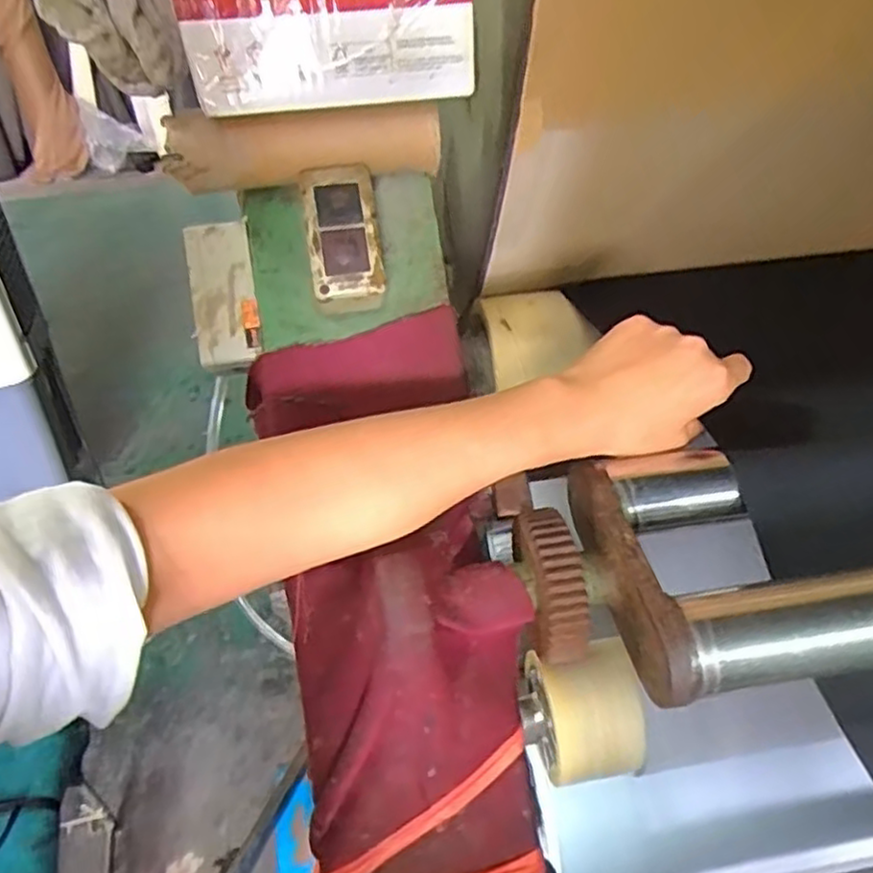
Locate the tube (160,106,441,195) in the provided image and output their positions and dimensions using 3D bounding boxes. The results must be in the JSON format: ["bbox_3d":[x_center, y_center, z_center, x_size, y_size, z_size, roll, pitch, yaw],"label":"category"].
[{"bbox_3d":[-0.076,-0.167,0.410,0.155,0.046,0.031,-6,37,-4],"label":"tube"}]

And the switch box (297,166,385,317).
[{"bbox_3d":[-0.055,-0.117,0.409,0.039,0.080,0.033,-8,-4,-6],"label":"switch box"}]

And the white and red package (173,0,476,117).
[{"bbox_3d":[-0.056,-0.219,0.365,0.150,0.082,0.030,-8,37,-6],"label":"white and red package"}]

